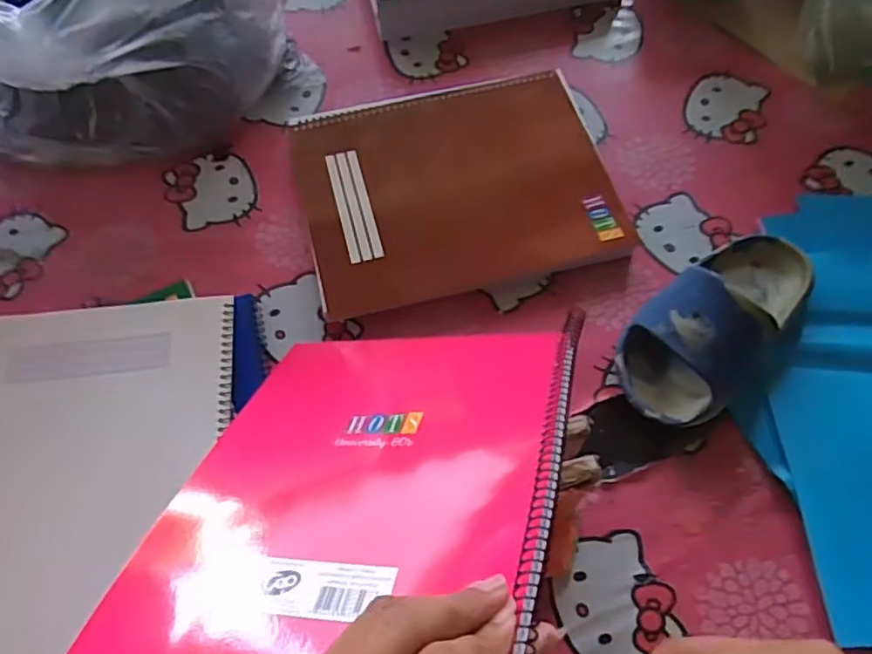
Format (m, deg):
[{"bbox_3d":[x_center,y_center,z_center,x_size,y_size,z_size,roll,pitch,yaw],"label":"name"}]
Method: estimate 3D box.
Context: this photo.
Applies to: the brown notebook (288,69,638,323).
[{"bbox_3d":[0.015,-0.125,0.551,0.252,0.021,0.207,-12,63,-4],"label":"brown notebook"}]

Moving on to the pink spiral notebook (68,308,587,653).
[{"bbox_3d":[-0.030,0.068,0.344,0.197,0.011,0.260,-5,29,14],"label":"pink spiral notebook"}]

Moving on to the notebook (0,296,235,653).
[{"bbox_3d":[-0.235,0.098,0.414,0.199,0.014,0.248,-7,64,-2],"label":"notebook"}]

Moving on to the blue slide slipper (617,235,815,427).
[{"bbox_3d":[0.205,-0.004,0.460,0.169,0.062,0.091,-39,68,-16],"label":"blue slide slipper"}]

